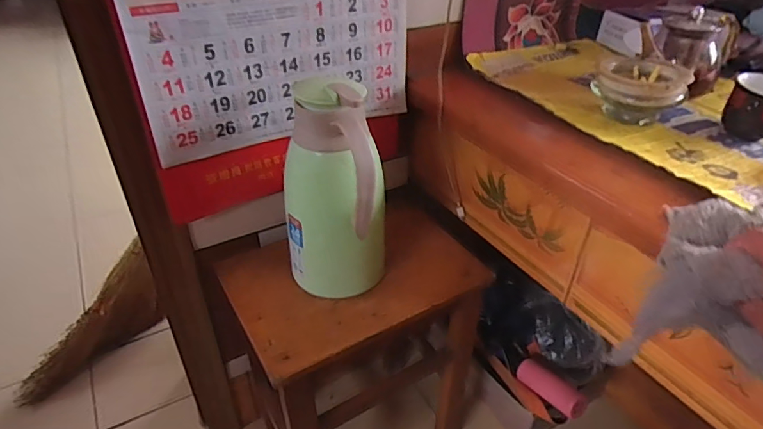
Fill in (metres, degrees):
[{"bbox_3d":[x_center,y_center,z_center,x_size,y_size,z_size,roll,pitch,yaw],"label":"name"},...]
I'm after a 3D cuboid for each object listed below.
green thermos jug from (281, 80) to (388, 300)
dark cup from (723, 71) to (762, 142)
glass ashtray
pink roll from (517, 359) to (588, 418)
[{"bbox_3d":[-0.058,-0.021,0.584,0.122,0.262,0.103,5,36,6],"label":"green thermos jug"},{"bbox_3d":[0.456,-0.127,0.578,0.071,0.065,0.072,25,42,30],"label":"dark cup"},{"bbox_3d":[0.322,-0.154,0.605,0.102,0.060,0.093,25,42,30],"label":"glass ashtray"},{"bbox_3d":[0.298,0.297,0.835,0.047,0.038,0.130,-27,45,-32],"label":"pink roll"}]

